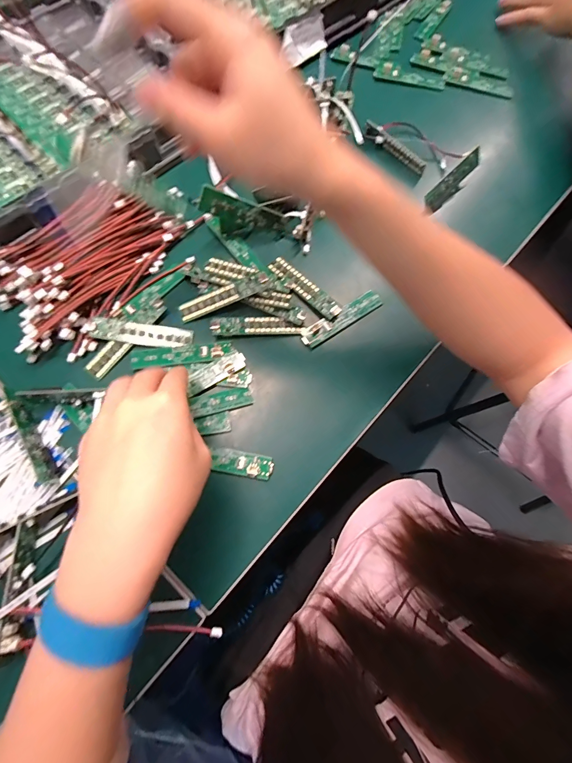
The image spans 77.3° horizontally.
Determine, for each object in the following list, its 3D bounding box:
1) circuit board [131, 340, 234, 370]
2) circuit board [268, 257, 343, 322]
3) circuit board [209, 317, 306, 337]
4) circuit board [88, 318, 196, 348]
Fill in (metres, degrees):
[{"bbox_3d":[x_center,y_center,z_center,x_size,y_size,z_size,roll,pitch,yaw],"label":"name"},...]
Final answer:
[{"bbox_3d":[-0.088,-0.024,0.305,0.083,0.007,0.018,-9,65,-6],"label":"circuit board"},{"bbox_3d":[0.016,-0.087,0.332,0.018,0.008,0.081,-42,78,-14],"label":"circuit board"},{"bbox_3d":[-0.025,-0.049,0.317,0.080,0.006,0.017,-2,72,-8],"label":"circuit board"},{"bbox_3d":[-0.123,-0.041,0.308,0.082,0.004,0.018,8,82,-8],"label":"circuit board"}]

